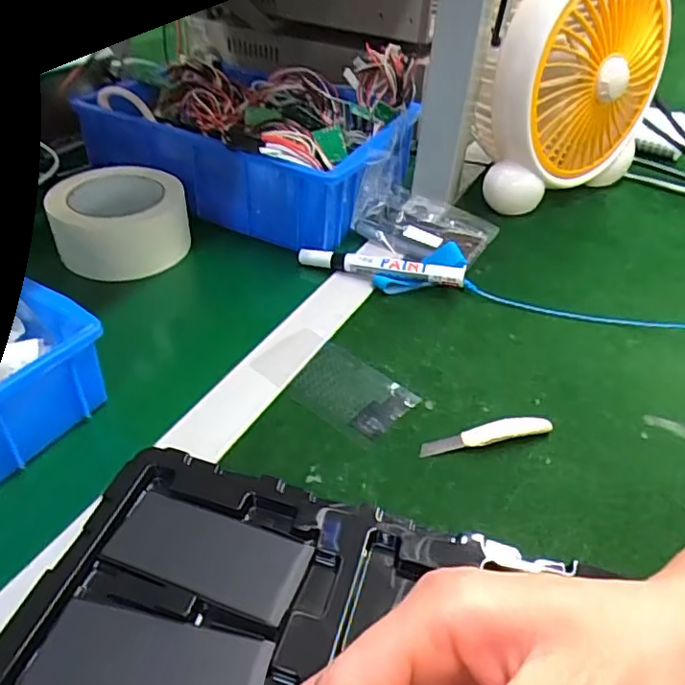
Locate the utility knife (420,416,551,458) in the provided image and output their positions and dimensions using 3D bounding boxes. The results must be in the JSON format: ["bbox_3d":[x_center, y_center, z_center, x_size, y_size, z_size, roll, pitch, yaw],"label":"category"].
[{"bbox_3d":[0.091,0.058,0.371,0.085,0.011,0.014,-4,42,-10],"label":"utility knife"}]

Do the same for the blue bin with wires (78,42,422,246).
[{"bbox_3d":[-0.078,-0.212,0.584,0.286,0.118,0.205,20,43,17],"label":"blue bin with wires"}]

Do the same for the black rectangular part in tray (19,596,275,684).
[{"bbox_3d":[-0.083,0.141,0.258,0.098,0.004,0.042,10,41,6],"label":"black rectangular part in tray"}]

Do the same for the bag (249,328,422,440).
[{"bbox_3d":[-0.007,0.024,0.408,0.112,0.004,0.058,30,47,26],"label":"bag"}]

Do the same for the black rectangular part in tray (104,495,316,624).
[{"bbox_3d":[-0.068,0.105,0.298,0.097,0.004,0.044,16,42,13],"label":"black rectangular part in tray"}]

